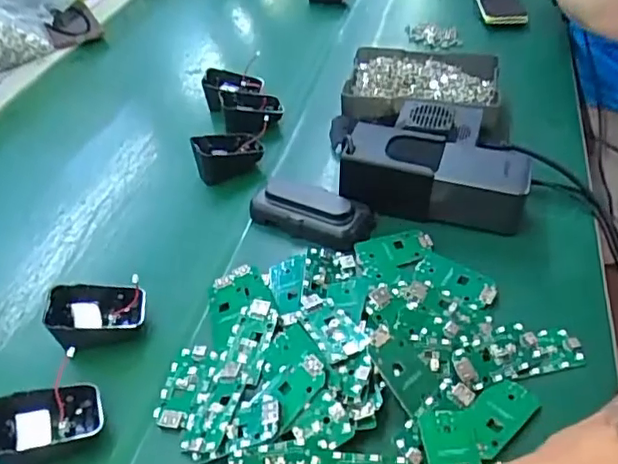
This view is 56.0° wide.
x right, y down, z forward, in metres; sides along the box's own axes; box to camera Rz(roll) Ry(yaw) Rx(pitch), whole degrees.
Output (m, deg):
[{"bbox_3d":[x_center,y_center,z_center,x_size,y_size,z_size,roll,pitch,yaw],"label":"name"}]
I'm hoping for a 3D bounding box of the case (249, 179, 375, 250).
[{"bbox_3d":[0.002,-0.019,0.512,0.108,0.028,0.047,15,47,24],"label":"case"}]

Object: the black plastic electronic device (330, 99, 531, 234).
[{"bbox_3d":[0.109,-0.071,0.534,0.166,0.061,0.141,2,43,12],"label":"black plastic electronic device"}]

